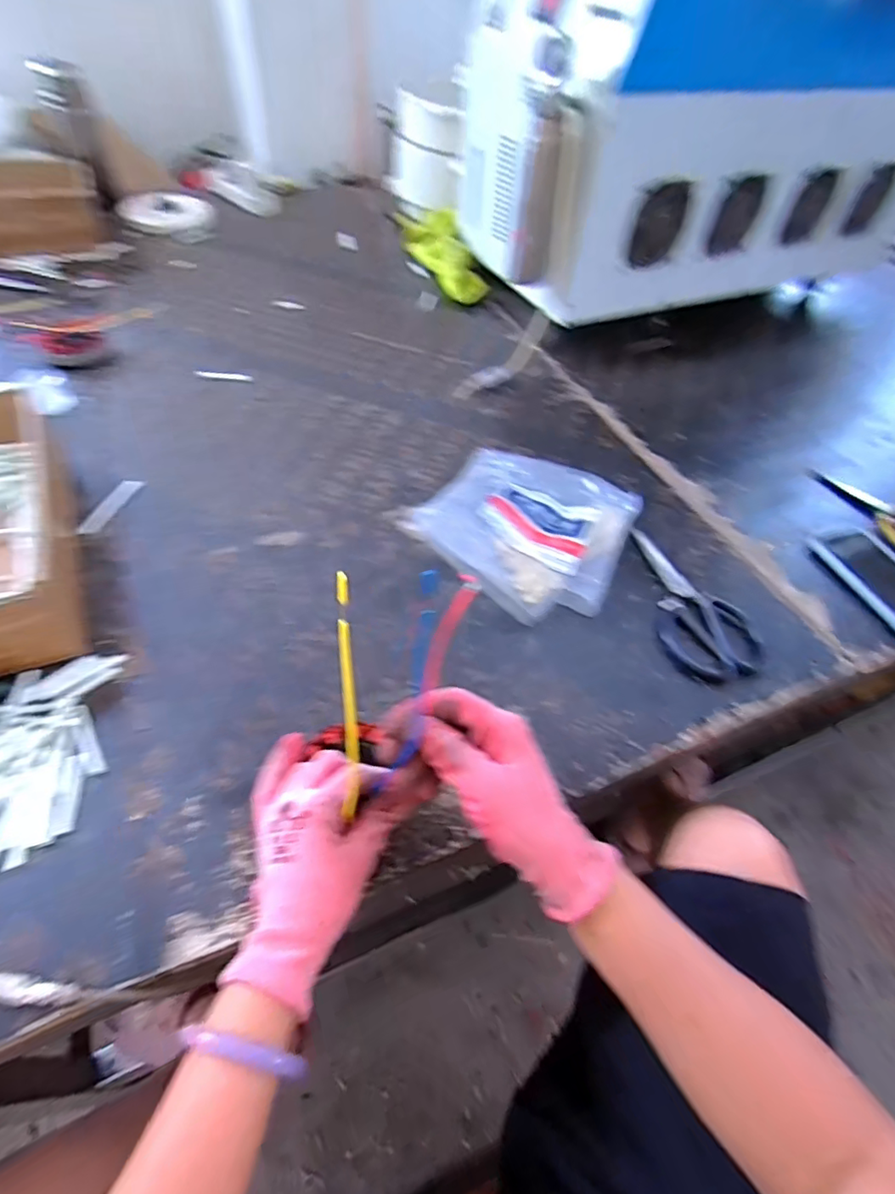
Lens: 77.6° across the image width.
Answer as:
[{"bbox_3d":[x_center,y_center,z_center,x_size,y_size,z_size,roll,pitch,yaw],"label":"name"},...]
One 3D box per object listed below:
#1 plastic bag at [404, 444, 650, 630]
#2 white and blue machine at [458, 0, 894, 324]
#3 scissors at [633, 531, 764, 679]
[{"bbox_3d":[0.093,-0.093,0.608,0.204,0.064,0.241,23,54,14],"label":"plastic bag"},{"bbox_3d":[0.456,-0.763,0.928,0.834,0.360,0.347,-14,54,-17],"label":"white and blue machine"},{"bbox_3d":[0.246,0.002,0.580,0.093,0.010,0.189,-12,54,-13],"label":"scissors"}]

